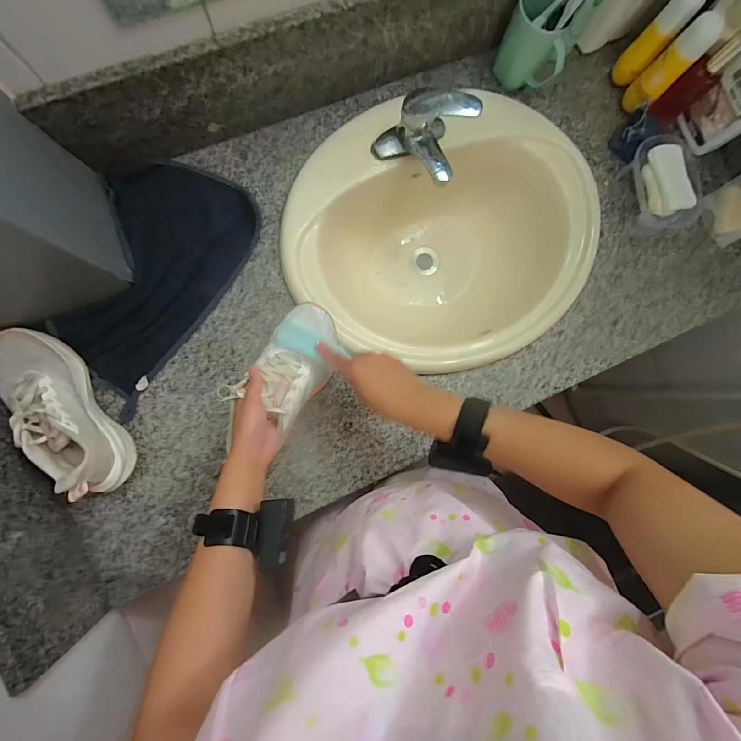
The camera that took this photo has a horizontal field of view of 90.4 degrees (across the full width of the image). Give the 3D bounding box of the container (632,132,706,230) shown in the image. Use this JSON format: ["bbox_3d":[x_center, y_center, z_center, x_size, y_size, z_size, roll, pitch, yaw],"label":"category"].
[{"bbox_3d":[0.483,-0.307,0.615,0.093,0.055,0.148,-13,90,-8],"label":"container"}]

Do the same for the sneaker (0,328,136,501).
[{"bbox_3d":[-0.420,0.055,0.495,0.088,0.092,0.247,-35,93,-8],"label":"sneaker"}]

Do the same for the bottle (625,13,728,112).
[{"bbox_3d":[0.461,-0.469,0.583,0.043,0.153,0.049,-43,95,-7],"label":"bottle"}]

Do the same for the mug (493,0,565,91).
[{"bbox_3d":[0.259,-0.516,0.579,0.106,0.105,0.070,30,85,-6],"label":"mug"}]

